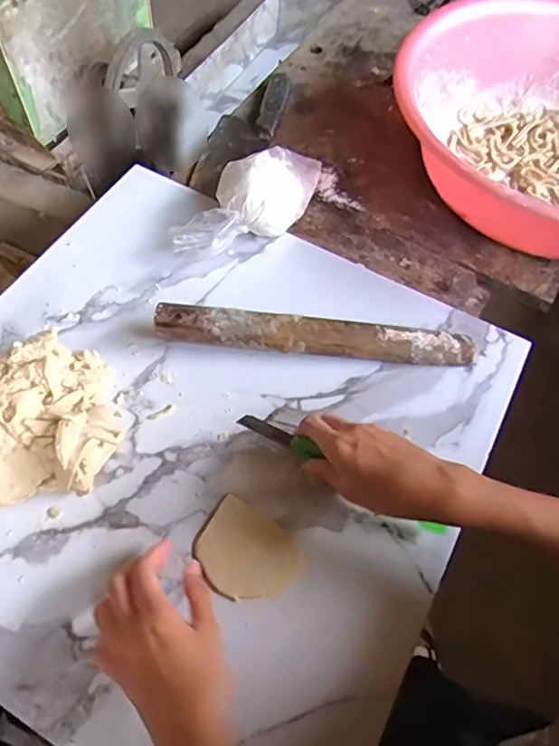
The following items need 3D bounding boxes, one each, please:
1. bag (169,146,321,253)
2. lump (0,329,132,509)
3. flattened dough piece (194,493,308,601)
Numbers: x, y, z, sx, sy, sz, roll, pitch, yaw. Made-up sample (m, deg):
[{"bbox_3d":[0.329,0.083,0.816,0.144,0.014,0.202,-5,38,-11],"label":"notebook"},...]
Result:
[{"bbox_3d":[-0.017,-0.200,0.580,0.080,0.072,0.215,32,62,13],"label":"bag"},{"bbox_3d":[-0.210,0.043,0.437,0.149,0.065,0.130,-21,64,-17],"label":"lump"},{"bbox_3d":[-0.025,0.147,0.424,0.083,0.005,0.065,32,64,13],"label":"flattened dough piece"}]

